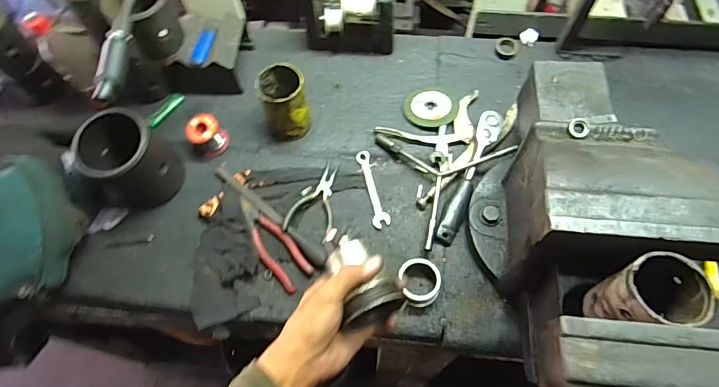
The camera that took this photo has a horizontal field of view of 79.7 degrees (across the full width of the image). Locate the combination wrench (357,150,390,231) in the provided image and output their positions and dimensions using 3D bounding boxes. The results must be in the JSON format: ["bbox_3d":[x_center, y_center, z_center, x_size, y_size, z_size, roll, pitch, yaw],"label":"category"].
[{"bbox_3d":[0.022,-0.008,0.711,0.027,0.012,0.139,-12,64,-4],"label":"combination wrench"}]

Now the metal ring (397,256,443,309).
[{"bbox_3d":[0.086,0.129,0.623,0.059,0.039,0.061,-1,63,1],"label":"metal ring"}]

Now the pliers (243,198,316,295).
[{"bbox_3d":[-0.140,0.075,0.674,0.054,0.023,0.172,-37,68,-16],"label":"pliers"}]

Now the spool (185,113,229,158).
[{"bbox_3d":[-0.260,-0.101,0.738,0.057,0.060,0.049,-29,66,-12],"label":"spool"}]

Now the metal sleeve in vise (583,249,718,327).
[{"bbox_3d":[0.272,0.100,0.410,0.069,0.093,0.062,-11,64,-4],"label":"metal sleeve in vise"}]

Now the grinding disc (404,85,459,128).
[{"bbox_3d":[0.130,-0.158,0.782,0.092,0.016,0.098,-1,63,1],"label":"grinding disc"}]

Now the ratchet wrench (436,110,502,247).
[{"bbox_3d":[0.181,-0.028,0.699,0.038,0.039,0.241,20,66,11],"label":"ratchet wrench"}]

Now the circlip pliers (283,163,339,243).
[{"bbox_3d":[-0.066,0.006,0.698,0.075,0.022,0.135,11,64,7],"label":"circlip pliers"}]

